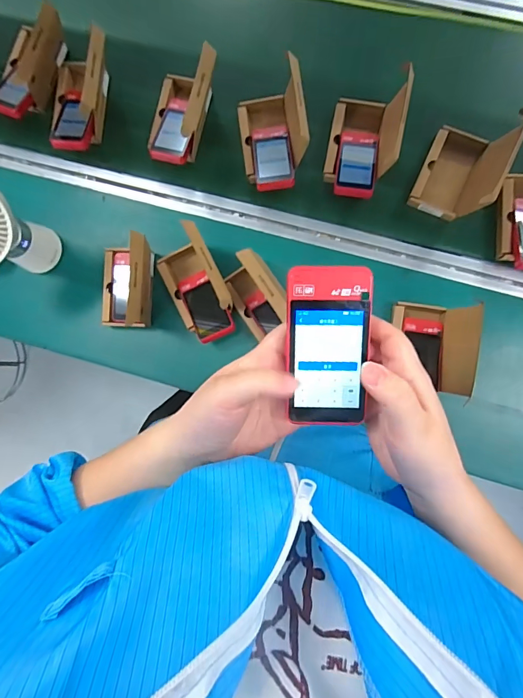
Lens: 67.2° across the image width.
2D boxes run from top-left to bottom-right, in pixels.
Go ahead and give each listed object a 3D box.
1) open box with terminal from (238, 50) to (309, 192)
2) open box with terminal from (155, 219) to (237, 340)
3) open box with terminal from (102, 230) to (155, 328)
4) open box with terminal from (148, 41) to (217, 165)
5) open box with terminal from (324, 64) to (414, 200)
[{"bbox_3d":[0.018,-0.359,0.656,0.098,0.112,0.179,-7,87,-1],"label":"open box with terminal"},{"bbox_3d":[-0.106,-0.098,0.628,0.087,0.122,0.152,-27,88,-2],"label":"open box with terminal"},{"bbox_3d":[-0.225,-0.106,0.638,0.090,0.134,0.132,4,87,-1],"label":"open box with terminal"},{"bbox_3d":[-0.140,-0.404,0.668,0.105,0.131,0.155,12,87,0],"label":"open box with terminal"},{"bbox_3d":[0.166,-0.347,0.641,0.097,0.116,0.185,11,87,0],"label":"open box with terminal"}]

